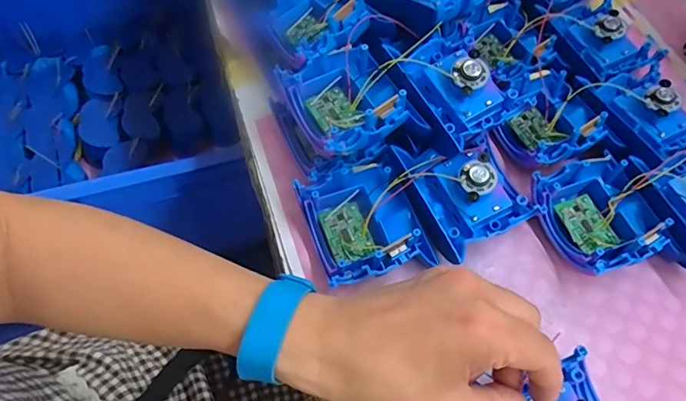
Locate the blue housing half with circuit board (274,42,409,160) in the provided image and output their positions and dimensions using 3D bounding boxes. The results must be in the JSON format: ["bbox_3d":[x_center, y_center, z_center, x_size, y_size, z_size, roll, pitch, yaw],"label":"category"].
[{"bbox_3d":[0.002,-0.069,0.348,0.076,0.035,0.081,-23,65,-14],"label":"blue housing half with circuit board"}]

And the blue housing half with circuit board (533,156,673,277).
[{"bbox_3d":[0.186,0.012,0.355,0.081,0.034,0.082,-17,63,-10],"label":"blue housing half with circuit board"}]

